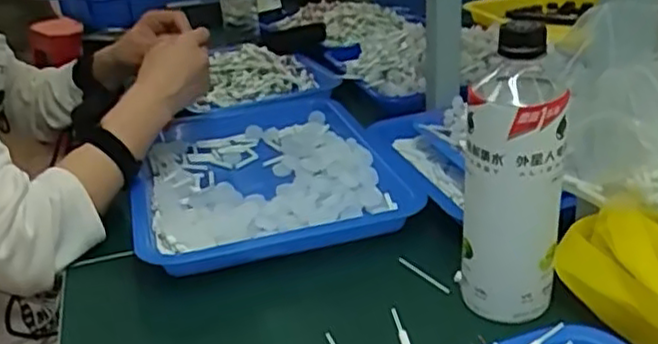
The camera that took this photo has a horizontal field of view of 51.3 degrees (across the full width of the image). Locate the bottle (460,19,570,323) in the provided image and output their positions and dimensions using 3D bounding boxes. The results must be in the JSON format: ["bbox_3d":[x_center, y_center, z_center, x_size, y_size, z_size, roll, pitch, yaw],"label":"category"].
[{"bbox_3d":[0.129,0.002,0.485,0.065,0.200,0.063,3,27,15],"label":"bottle"}]

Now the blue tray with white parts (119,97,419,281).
[{"bbox_3d":[-0.073,0.000,0.738,0.272,0.046,0.348,-11,27,-14],"label":"blue tray with white parts"}]

